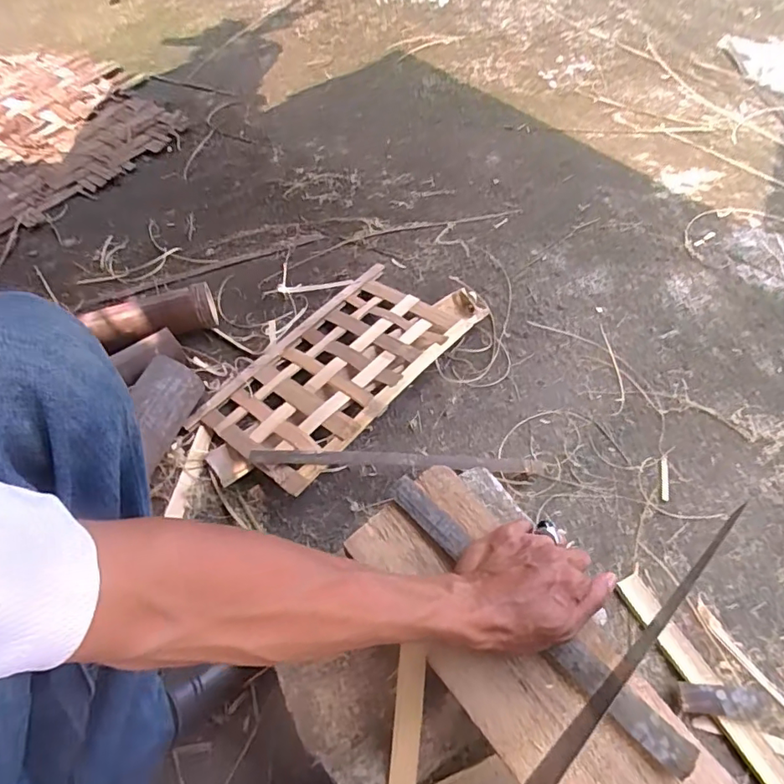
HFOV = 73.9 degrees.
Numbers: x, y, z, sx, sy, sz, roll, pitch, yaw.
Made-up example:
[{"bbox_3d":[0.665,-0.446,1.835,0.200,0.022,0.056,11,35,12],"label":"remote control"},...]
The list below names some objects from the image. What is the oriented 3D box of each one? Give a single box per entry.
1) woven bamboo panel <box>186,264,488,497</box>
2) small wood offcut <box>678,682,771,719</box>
[{"bbox_3d":[-0.082,-0.039,0.766,0.235,0.019,0.431,31,63,32],"label":"woven bamboo panel"},{"bbox_3d":[0.326,0.302,0.509,0.086,0.021,0.027,1,56,5],"label":"small wood offcut"}]

